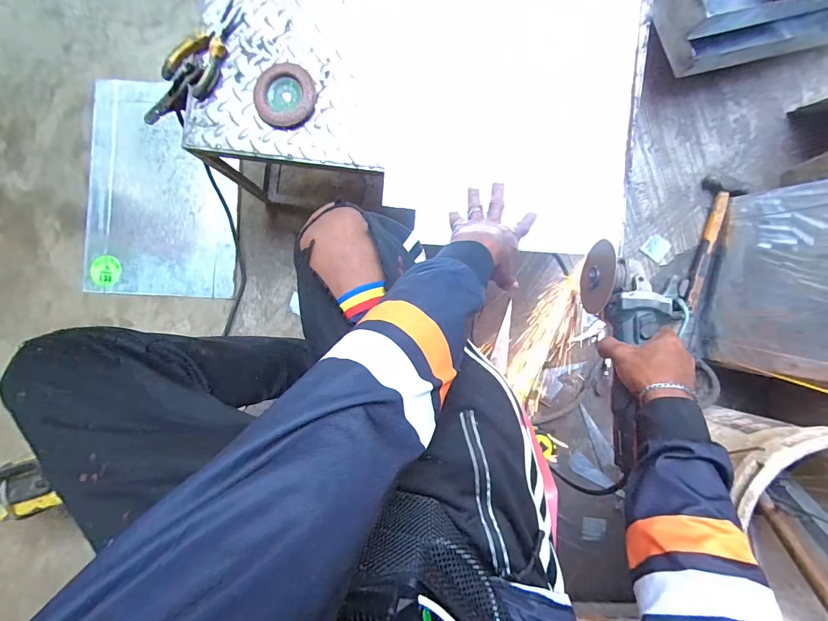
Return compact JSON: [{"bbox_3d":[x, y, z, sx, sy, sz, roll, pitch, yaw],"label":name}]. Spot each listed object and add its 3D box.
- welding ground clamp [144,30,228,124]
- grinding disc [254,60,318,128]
[{"bbox_3d":[-0.371,-0.349,0.585,0.192,0.054,0.083,-20,90,28],"label":"welding ground clamp"},{"bbox_3d":[-0.194,-0.327,0.561,0.088,0.012,0.097,-5,91,4],"label":"grinding disc"}]

